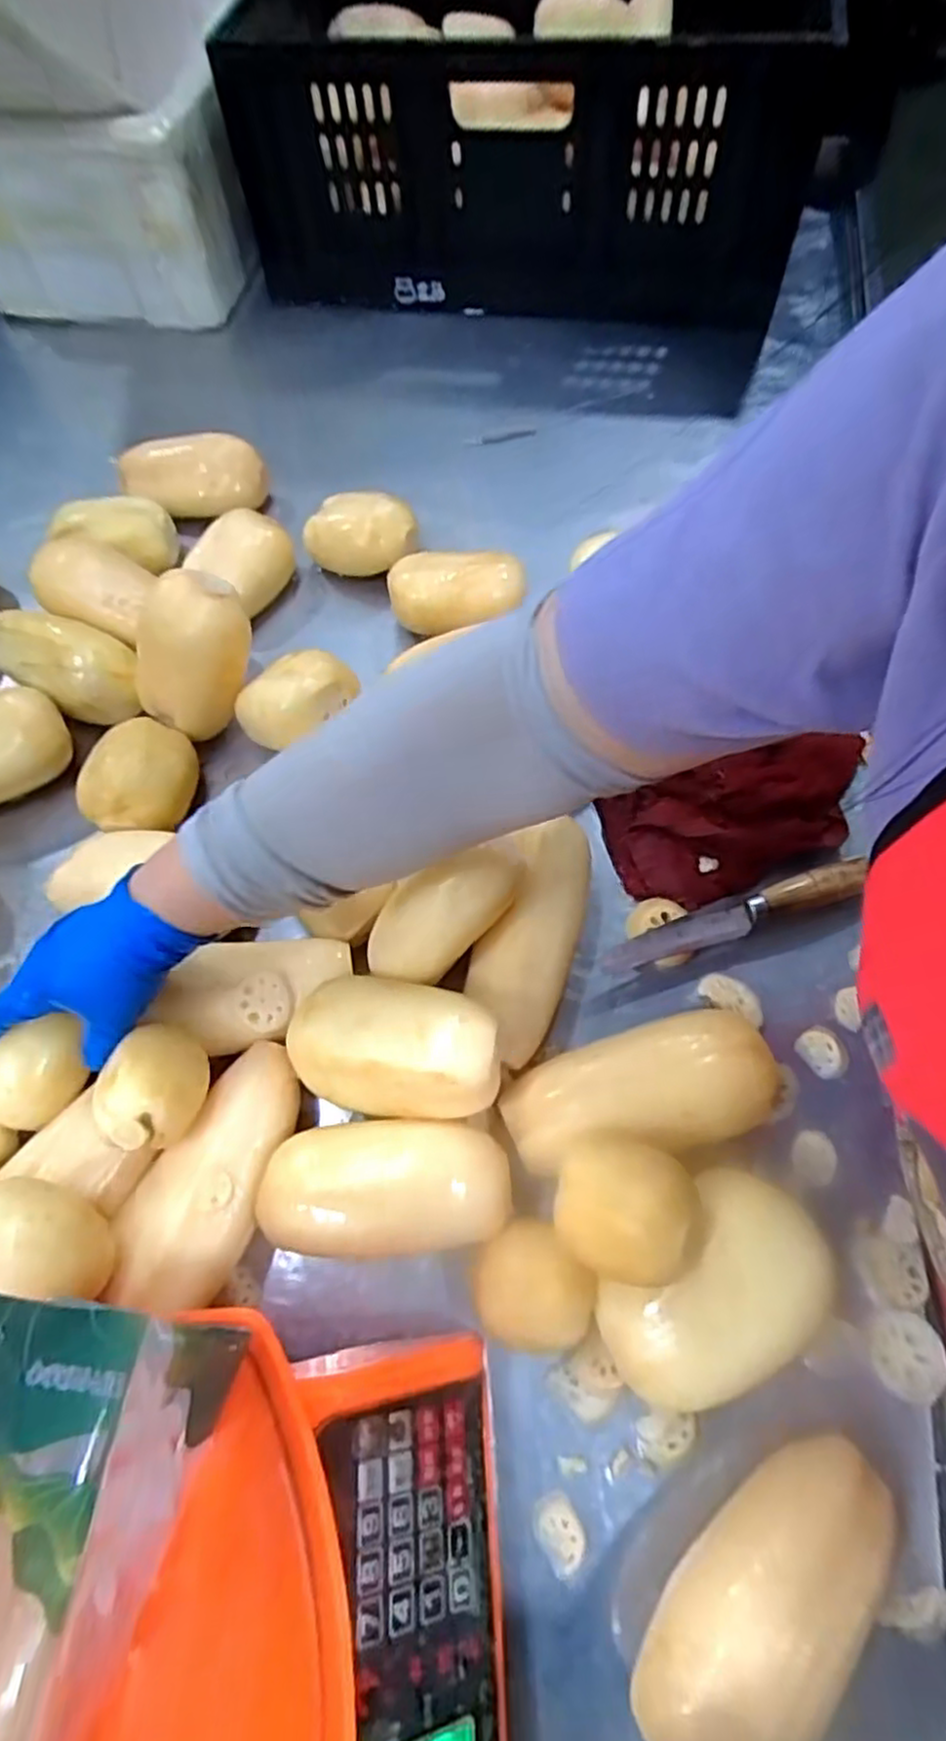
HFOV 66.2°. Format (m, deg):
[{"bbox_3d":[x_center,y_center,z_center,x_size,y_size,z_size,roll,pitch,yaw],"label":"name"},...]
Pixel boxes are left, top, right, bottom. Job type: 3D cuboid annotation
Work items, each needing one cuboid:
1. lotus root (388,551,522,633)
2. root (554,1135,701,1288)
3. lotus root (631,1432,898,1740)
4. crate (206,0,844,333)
[{"bbox_3d":[-0.013,-0.238,0.627,0.117,0.053,0.066,-6,63,0],"label":"lotus root"},{"bbox_3d":[0.077,0.175,0.375,0.066,0.048,0.065,-1,64,2],"label":"root"},{"bbox_3d":[0.139,0.337,0.336,0.149,0.054,0.068,-37,67,-15],"label":"lotus root"},{"bbox_3d":[0.071,-0.882,0.850,0.590,0.219,0.437,7,63,7],"label":"crate"}]

